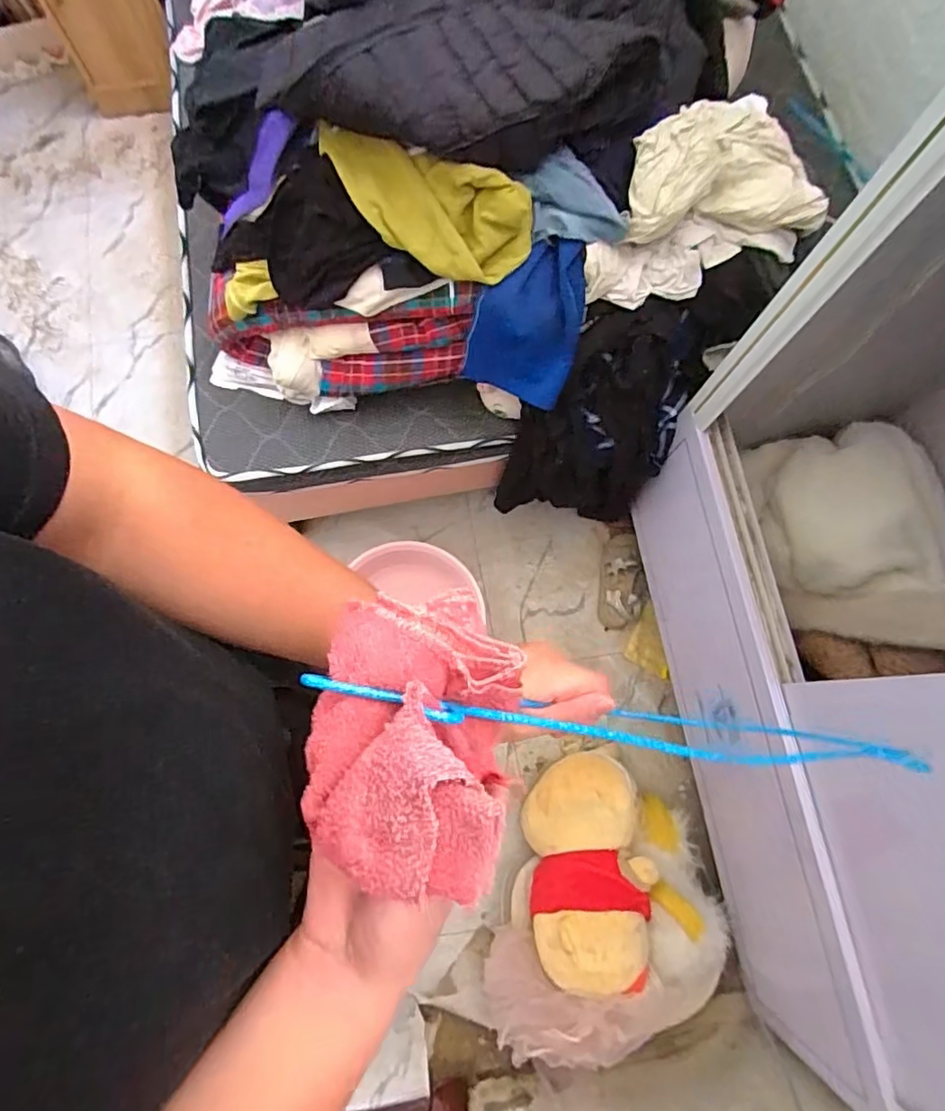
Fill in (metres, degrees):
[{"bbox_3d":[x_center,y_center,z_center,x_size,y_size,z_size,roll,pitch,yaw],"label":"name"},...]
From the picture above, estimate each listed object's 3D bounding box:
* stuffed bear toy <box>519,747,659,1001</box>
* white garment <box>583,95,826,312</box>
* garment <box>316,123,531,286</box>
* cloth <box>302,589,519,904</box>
[{"bbox_3d":[0.242,0.626,1.179,0.235,0.121,0.443,-10,52,10],"label":"stuffed bear toy"},{"bbox_3d":[0.382,-0.573,0.915,0.480,0.138,0.238,-42,80,-10],"label":"white garment"},{"bbox_3d":[-0.070,-0.511,0.853,0.320,0.107,0.109,13,76,3],"label":"garment"},{"bbox_3d":[-0.027,0.071,0.233,0.092,0.059,0.124,10,76,2],"label":"cloth"}]

